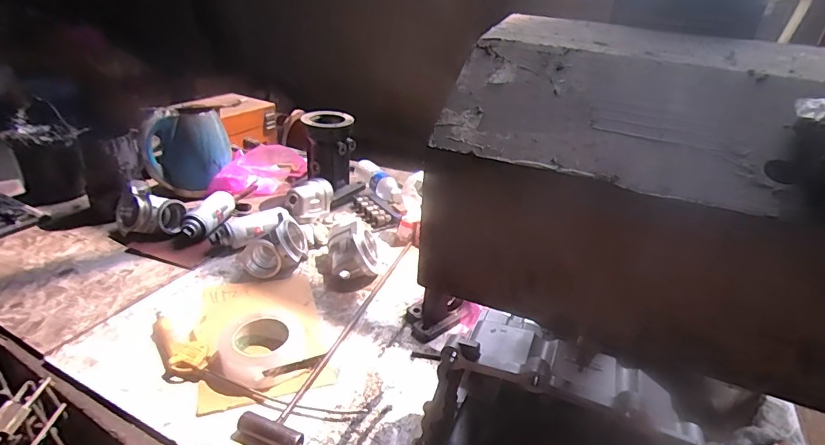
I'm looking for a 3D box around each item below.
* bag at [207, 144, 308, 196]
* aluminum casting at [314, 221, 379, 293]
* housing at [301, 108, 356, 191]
[{"bbox_3d":[-0.409,-0.136,1.197,0.118,0.097,0.241,17,31,21],"label":"bag"},{"bbox_3d":[-0.120,0.057,0.875,0.114,0.088,0.126,-1,29,-9],"label":"aluminum casting"},{"bbox_3d":[-0.199,-0.180,1.110,0.115,0.164,0.104,-6,30,-18],"label":"housing"}]

